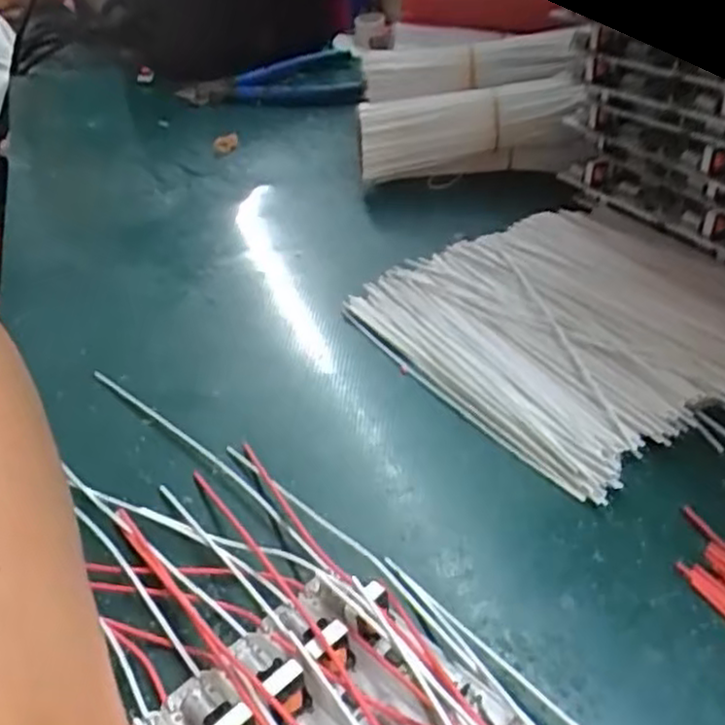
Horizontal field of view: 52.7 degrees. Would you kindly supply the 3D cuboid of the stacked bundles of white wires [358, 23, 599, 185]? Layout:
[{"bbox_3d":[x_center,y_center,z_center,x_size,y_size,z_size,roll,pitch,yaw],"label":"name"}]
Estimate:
[{"bbox_3d":[0.058,-0.131,0.390,0.120,0.066,0.081,9,40,19],"label":"stacked bundles of white wires"}]

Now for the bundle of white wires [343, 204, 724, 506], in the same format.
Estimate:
[{"bbox_3d":[0.091,-0.019,0.291,0.144,0.014,0.145,-21,39,-19],"label":"bundle of white wires"}]

